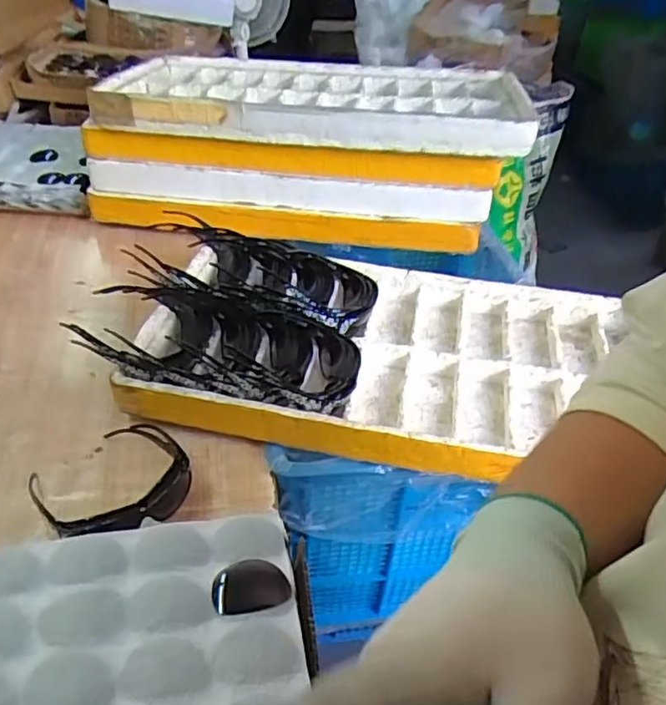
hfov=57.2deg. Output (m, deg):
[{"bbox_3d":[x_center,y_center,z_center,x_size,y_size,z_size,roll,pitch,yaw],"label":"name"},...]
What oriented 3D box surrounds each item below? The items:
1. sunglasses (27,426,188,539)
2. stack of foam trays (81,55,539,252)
[{"bbox_3d":[-0.238,0.135,0.654,0.145,0.038,0.146,-27,50,-31],"label":"sunglasses"},{"bbox_3d":[-0.052,-0.389,1.168,0.729,0.255,0.404,2,41,-1],"label":"stack of foam trays"}]

